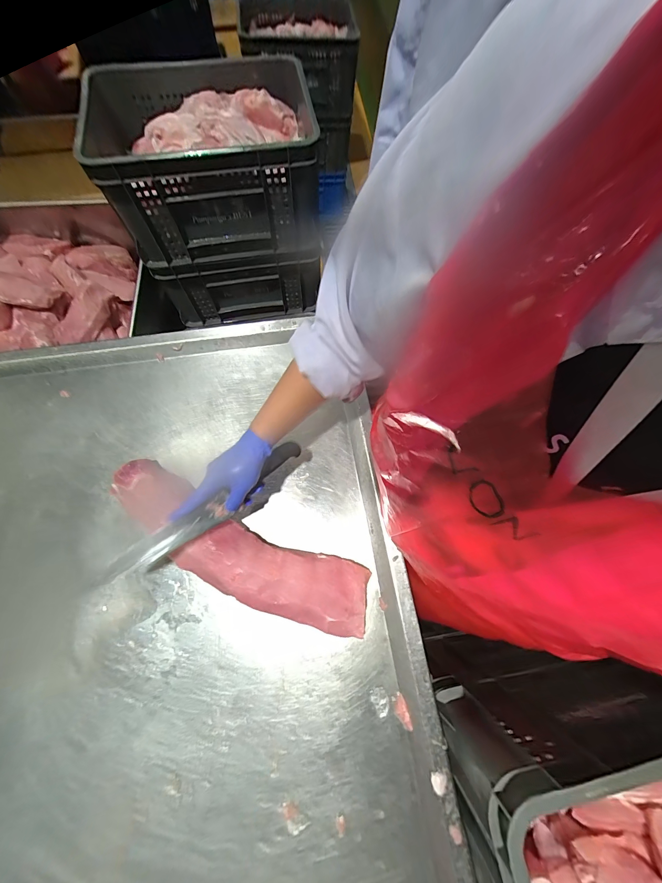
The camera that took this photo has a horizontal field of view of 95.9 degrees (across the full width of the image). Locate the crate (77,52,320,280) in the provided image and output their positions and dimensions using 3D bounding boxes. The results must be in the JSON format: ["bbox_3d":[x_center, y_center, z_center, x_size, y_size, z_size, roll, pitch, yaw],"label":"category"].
[{"bbox_3d":[-0.305,-0.750,0.808,0.515,0.263,0.434,-8,72,-4],"label":"crate"}]

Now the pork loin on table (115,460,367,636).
[{"bbox_3d":[-0.164,0.182,0.514,0.474,0.054,0.123,25,75,6],"label":"pork loin on table"}]

